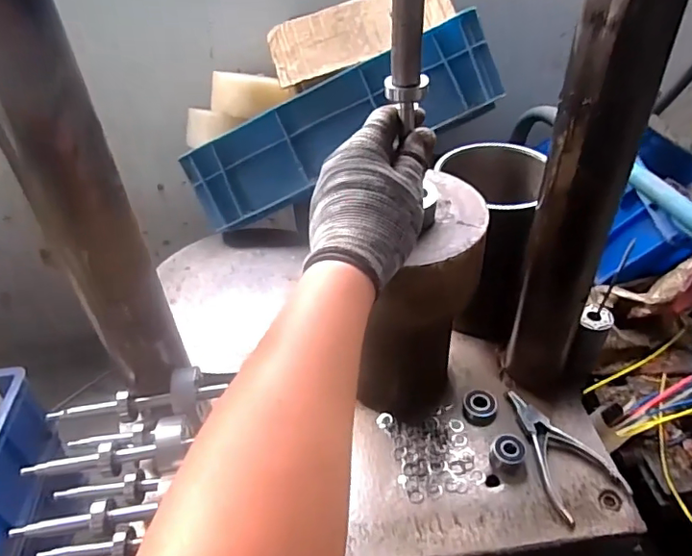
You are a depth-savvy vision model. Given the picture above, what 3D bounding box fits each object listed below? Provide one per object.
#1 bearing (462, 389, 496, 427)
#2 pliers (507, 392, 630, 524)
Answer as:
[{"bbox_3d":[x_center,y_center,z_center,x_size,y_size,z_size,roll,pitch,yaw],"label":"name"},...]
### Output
[{"bbox_3d":[0.141,0.134,0.564,0.033,0.012,0.039,12,44,18],"label":"bearing"},{"bbox_3d":[0.215,0.165,0.520,0.070,0.015,0.132,-7,41,-4],"label":"pliers"}]

